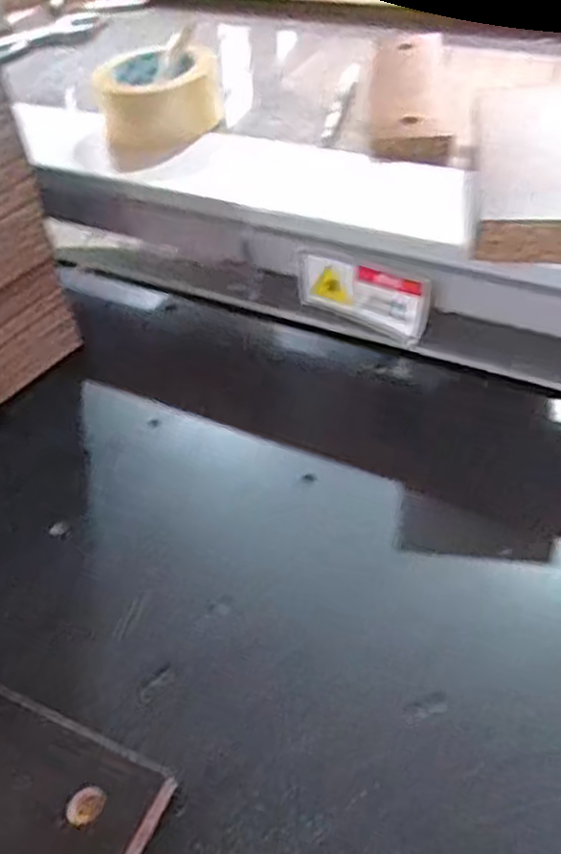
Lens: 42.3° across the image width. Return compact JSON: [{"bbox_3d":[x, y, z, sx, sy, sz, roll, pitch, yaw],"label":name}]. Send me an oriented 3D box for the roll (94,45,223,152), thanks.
[{"bbox_3d":[-0.109,-0.297,0.640,0.099,0.048,0.109,-15,46,-8],"label":"roll"}]

